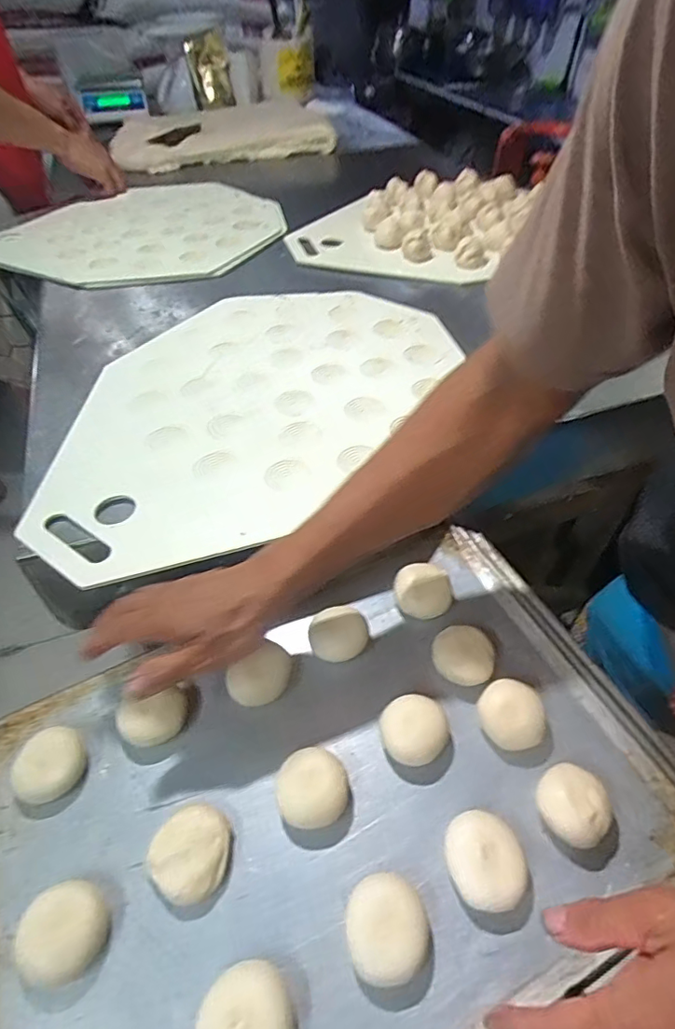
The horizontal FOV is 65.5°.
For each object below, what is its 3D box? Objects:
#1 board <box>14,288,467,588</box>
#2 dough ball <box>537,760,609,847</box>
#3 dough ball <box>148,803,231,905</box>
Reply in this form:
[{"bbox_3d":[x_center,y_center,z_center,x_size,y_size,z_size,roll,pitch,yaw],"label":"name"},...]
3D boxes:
[{"bbox_3d":[-0.106,-0.131,0.584,0.322,0.018,0.517,28,54,24],"label":"board"},{"bbox_3d":[0.161,0.196,0.360,0.043,0.022,0.046,0,48,0],"label":"dough ball"},{"bbox_3d":[-0.099,0.225,0.353,0.050,0.016,0.056,4,48,5],"label":"dough ball"}]

